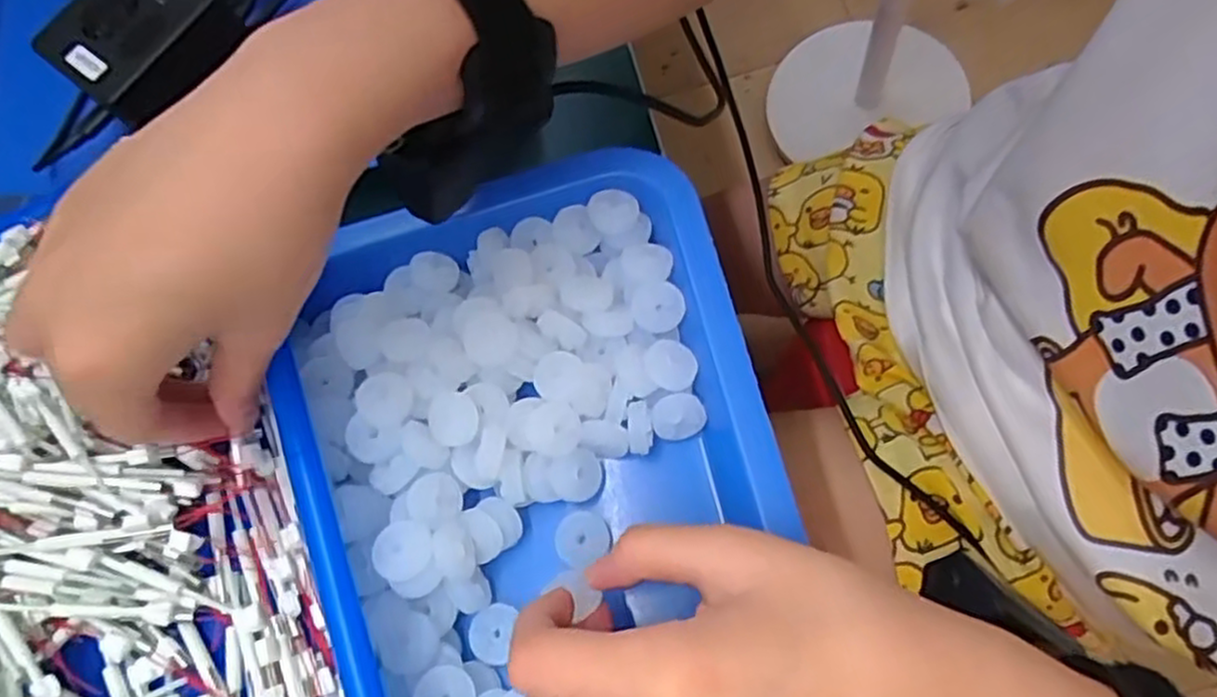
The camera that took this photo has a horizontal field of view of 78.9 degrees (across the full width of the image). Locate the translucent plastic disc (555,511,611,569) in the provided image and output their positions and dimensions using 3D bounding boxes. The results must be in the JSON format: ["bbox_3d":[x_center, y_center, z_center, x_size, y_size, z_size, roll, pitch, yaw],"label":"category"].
[{"bbox_3d":[-0.010,0.074,0.287,0.021,0.004,0.019,-20,69,2],"label":"translucent plastic disc"}]

